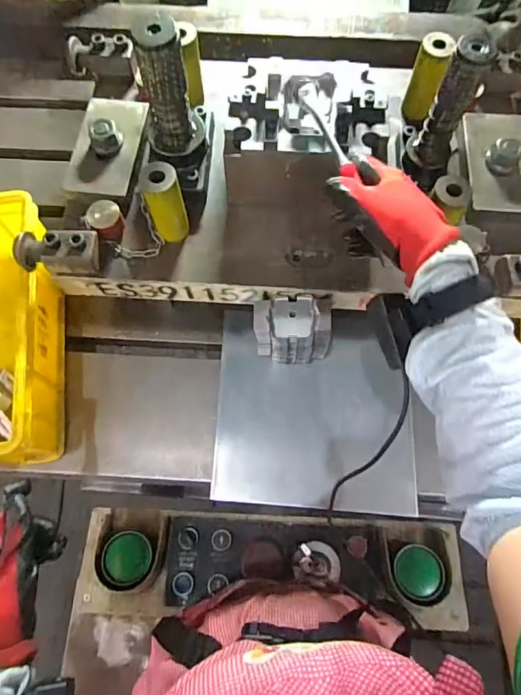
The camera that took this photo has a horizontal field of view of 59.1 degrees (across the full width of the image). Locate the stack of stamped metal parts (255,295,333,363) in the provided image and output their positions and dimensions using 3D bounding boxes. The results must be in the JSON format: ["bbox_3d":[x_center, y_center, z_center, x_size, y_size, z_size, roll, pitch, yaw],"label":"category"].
[{"bbox_3d":[0.043,-0.016,0.595,0.097,0.119,0.055,-3,70,-1],"label":"stack of stamped metal parts"}]

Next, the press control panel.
[{"bbox_3d":[0.014,0.322,0.675,0.545,0.078,0.145,2,70,1],"label":"press control panel"}]

